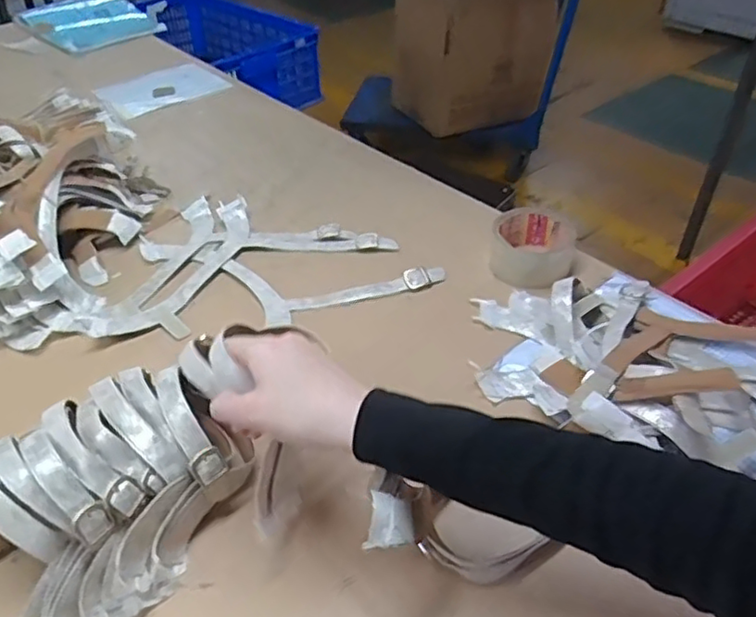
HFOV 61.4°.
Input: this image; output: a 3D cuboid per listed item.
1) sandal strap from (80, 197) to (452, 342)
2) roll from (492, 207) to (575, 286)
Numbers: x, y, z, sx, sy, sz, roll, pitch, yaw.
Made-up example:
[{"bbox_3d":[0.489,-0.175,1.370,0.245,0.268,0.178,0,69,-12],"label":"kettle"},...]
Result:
[{"bbox_3d":[-0.126,-0.062,0.741,0.360,0.031,0.228,-7,41,-8],"label":"sandal strap"},{"bbox_3d":[0.178,-0.072,0.721,0.090,0.047,0.087,0,41,0],"label":"roll"}]

